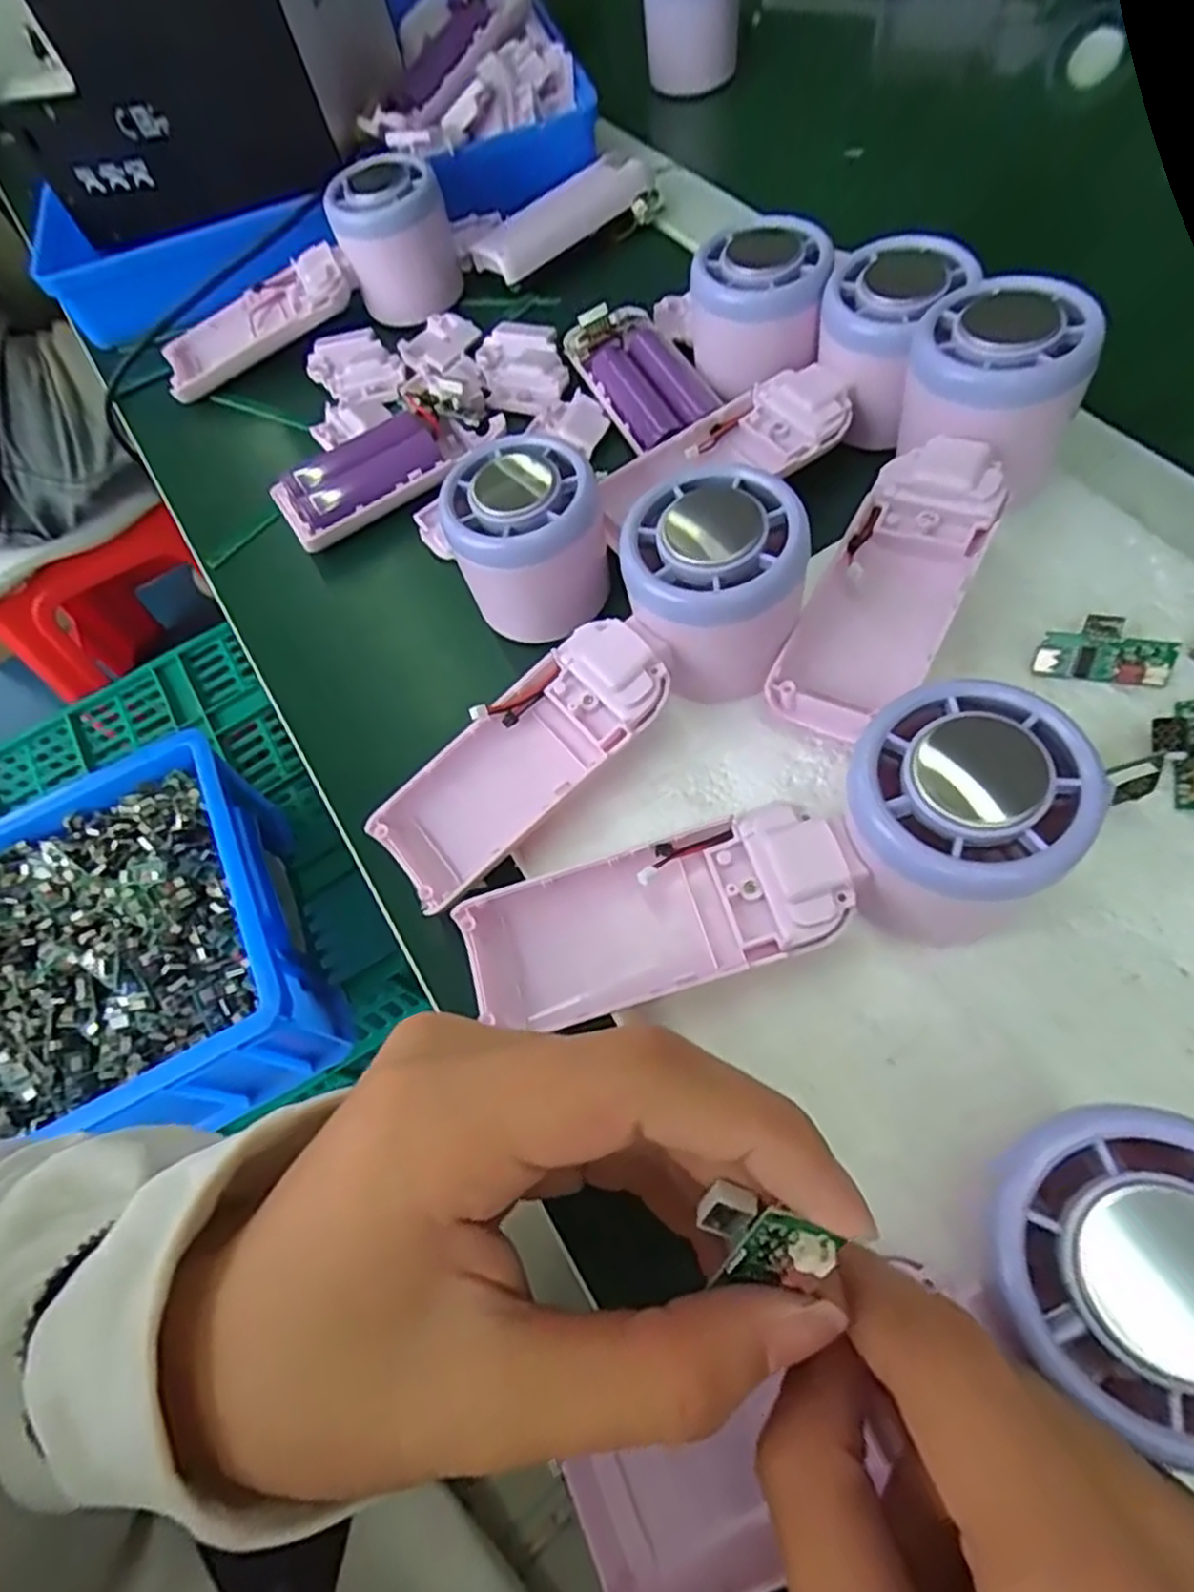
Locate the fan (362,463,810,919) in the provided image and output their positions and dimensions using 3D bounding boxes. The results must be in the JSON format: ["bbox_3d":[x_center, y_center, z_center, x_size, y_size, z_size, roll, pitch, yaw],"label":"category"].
[{"bbox_3d":[0.001,-0.031,0.249,0.168,0.050,0.058,-41,63,11],"label":"fan"}]

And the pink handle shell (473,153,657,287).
[{"bbox_3d":[-0.016,-0.305,0.399,0.103,0.024,0.031,-38,64,-10],"label":"pink handle shell"}]

